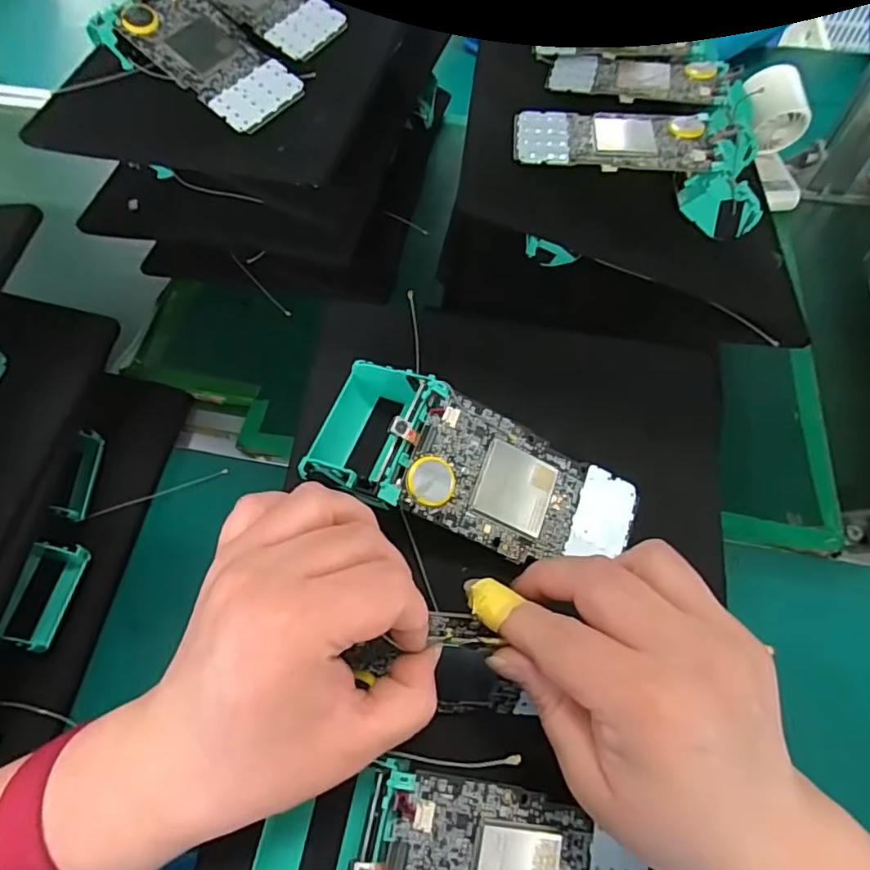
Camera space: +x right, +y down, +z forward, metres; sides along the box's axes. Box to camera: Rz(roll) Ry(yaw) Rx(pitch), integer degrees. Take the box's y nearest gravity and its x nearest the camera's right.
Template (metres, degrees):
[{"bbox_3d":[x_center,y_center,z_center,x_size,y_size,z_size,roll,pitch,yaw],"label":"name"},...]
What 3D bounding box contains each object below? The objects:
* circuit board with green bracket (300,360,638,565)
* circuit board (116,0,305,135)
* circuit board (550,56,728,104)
[{"bbox_3d":[0.026,0.025,0.314,0.177,0.054,0.084,27,70,-13],"label":"circuit board with green bracket"},{"bbox_3d":[-0.162,-0.277,0.414,0.125,0.005,0.066,40,72,1],"label":"circuit board"},{"bbox_3d":[0.162,-0.290,0.454,0.137,0.011,0.067,13,61,8],"label":"circuit board"}]

